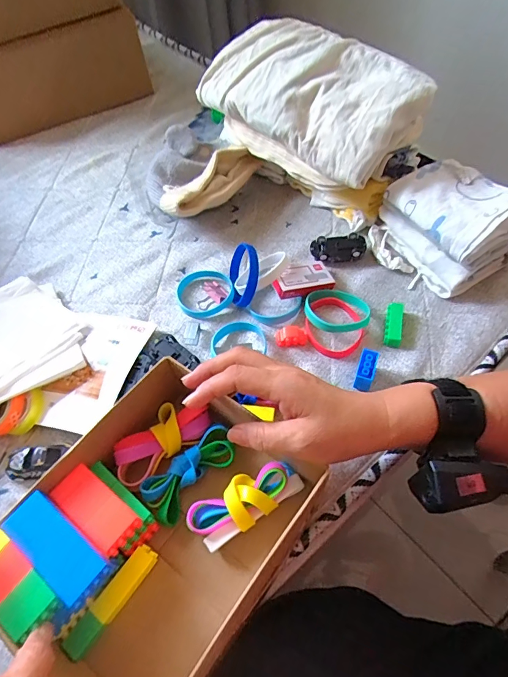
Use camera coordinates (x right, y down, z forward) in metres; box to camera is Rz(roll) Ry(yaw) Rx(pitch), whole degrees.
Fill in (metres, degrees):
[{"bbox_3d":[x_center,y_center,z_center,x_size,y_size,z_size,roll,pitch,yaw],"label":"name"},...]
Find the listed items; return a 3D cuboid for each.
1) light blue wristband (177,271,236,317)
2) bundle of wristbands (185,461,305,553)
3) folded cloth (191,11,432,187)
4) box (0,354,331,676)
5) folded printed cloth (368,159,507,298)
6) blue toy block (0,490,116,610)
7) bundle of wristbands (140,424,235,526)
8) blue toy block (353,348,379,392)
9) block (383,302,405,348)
[{"bbox_3d":[-0.057,-0.052,0.490,0.067,0.013,0.062,-2,57,3],"label":"light blue wristband"},{"bbox_3d":[-0.007,0.131,0.337,0.091,0.038,0.037,-32,60,-15],"label":"bundle of wristbands"},{"bbox_3d":[0.065,-0.292,0.494,0.269,0.078,0.135,38,67,25],"label":"folded cloth"},{"bbox_3d":[-0.077,0.135,0.323,0.176,0.071,0.216,31,65,22],"label":"box"},{"bbox_3d":[0.212,-0.124,0.465,0.109,0.098,0.130,-30,60,-14],"label":"folded printed cloth"},{"bbox_3d":[-0.136,0.142,0.284,0.079,0.011,0.033,31,65,22],"label":"blue toy block"},{"bbox_3d":[-0.052,0.114,0.357,0.085,0.030,0.036,-41,63,-20],"label":"bundle of wristbands"},{"bbox_3d":[0.113,0.031,0.417,0.016,0.029,0.029,15,60,14],"label":"blue toy block"},{"bbox_3d":[0.151,-0.016,0.451,0.018,0.013,0.048,12,59,12],"label":"block"}]

